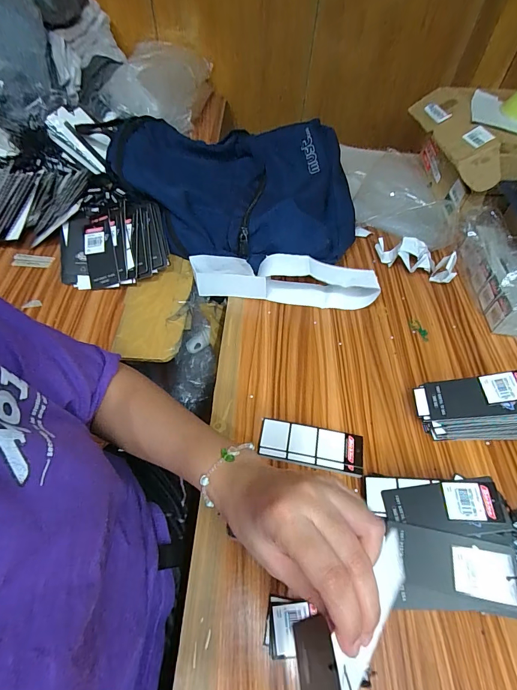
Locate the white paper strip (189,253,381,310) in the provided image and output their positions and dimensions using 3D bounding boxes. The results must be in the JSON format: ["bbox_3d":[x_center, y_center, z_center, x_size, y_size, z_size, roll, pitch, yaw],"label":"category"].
[{"bbox_3d":[0.036,-0.102,0.544,0.287,0.046,0.062,5,54,0],"label":"white paper strip"}]

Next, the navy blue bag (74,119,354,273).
[{"bbox_3d":[-0.054,-0.286,0.625,0.460,0.117,0.324,14,55,7],"label":"navy blue bag"}]

